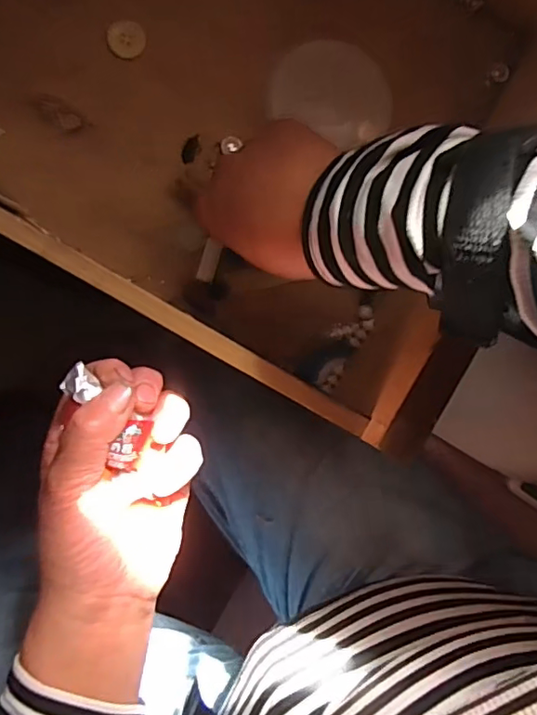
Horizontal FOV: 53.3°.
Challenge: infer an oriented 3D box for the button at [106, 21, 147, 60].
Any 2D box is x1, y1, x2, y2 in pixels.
[{"bbox_3d":[-0.094,-0.210,0.353,0.024,0.005,0.022,0,90,-4],"label":"button"}]

